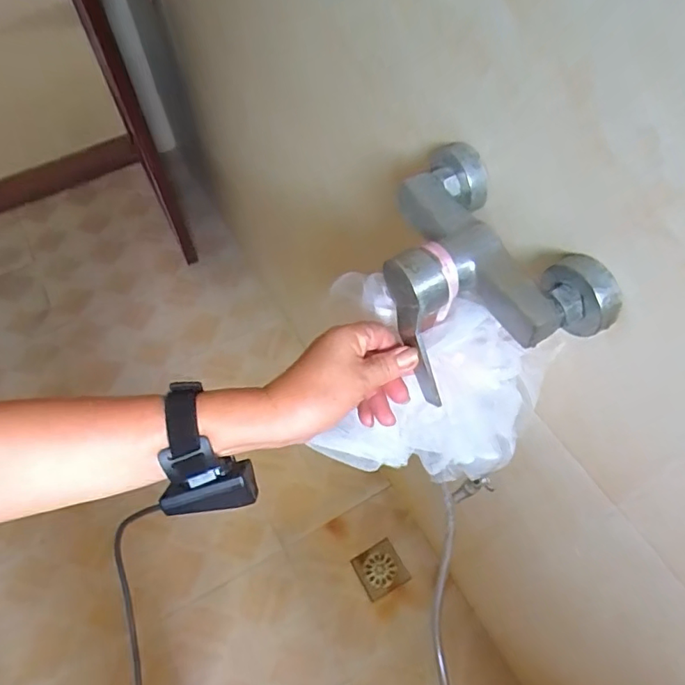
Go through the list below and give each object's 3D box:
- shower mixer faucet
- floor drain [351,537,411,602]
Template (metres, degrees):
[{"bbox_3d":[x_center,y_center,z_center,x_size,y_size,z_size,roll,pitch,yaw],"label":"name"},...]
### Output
[{"bbox_3d":[0.099,-0.059,0.444,0.131,0.087,0.192,-22,58,-11],"label":"shower mixer faucet"},{"bbox_3d":[0.088,0.522,1.234,0.103,0.009,0.104,-26,59,-14],"label":"floor drain"}]

